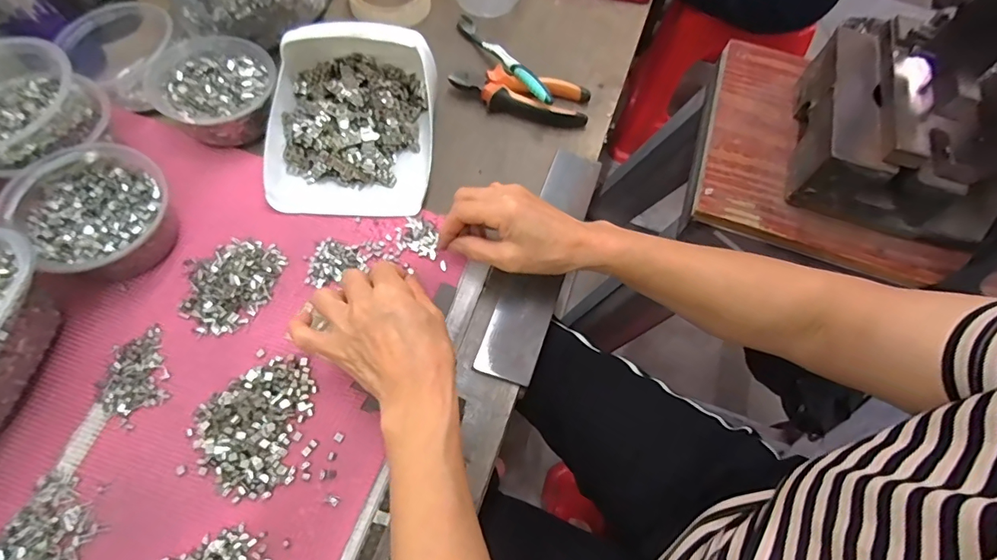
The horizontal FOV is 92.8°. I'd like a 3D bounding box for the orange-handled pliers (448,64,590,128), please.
[{"bbox_3d":[0.024,-0.204,0.522,0.149,0.027,0.050,12,64,3],"label":"orange-handled pliers"}]

